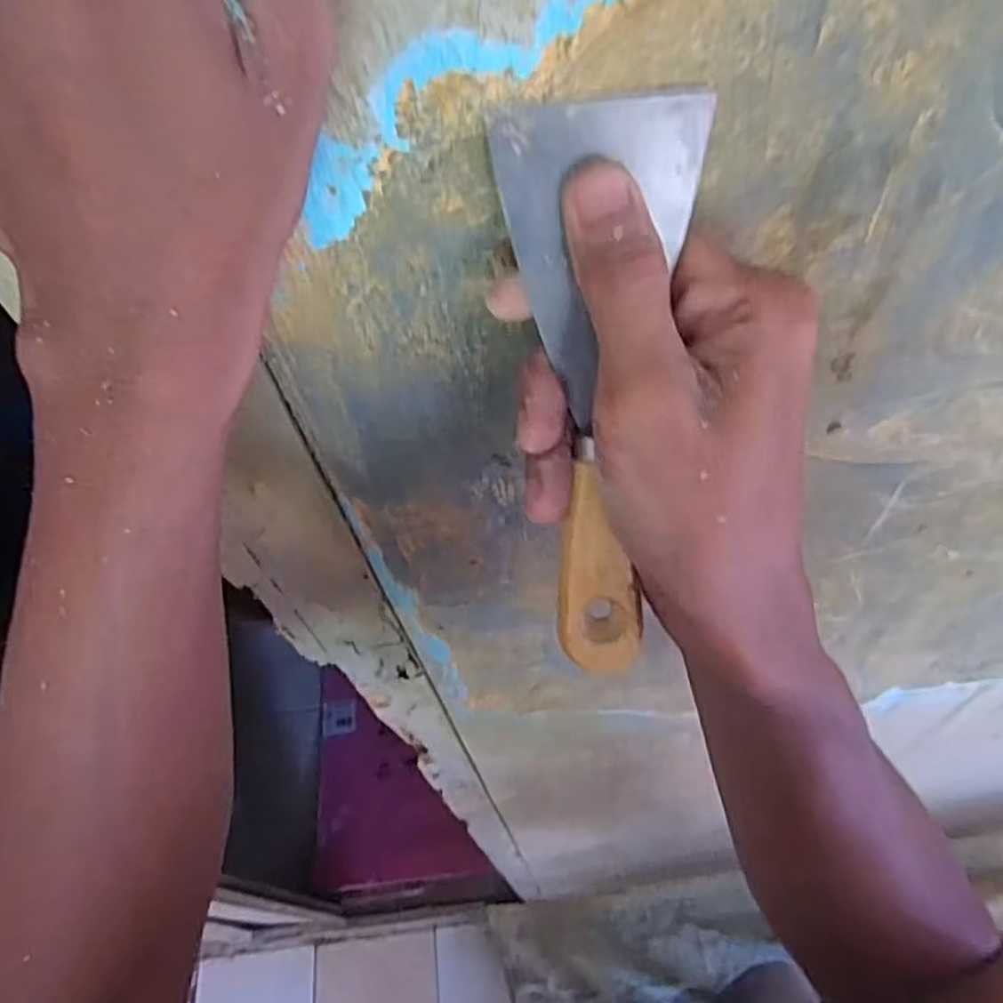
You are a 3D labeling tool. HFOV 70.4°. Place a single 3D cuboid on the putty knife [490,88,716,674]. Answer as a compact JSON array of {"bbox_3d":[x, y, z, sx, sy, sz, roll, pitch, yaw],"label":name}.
[{"bbox_3d":[0.030,-0.024,0.208,0.052,0.165,0.009,-3,18,3],"label":"putty knife"}]

